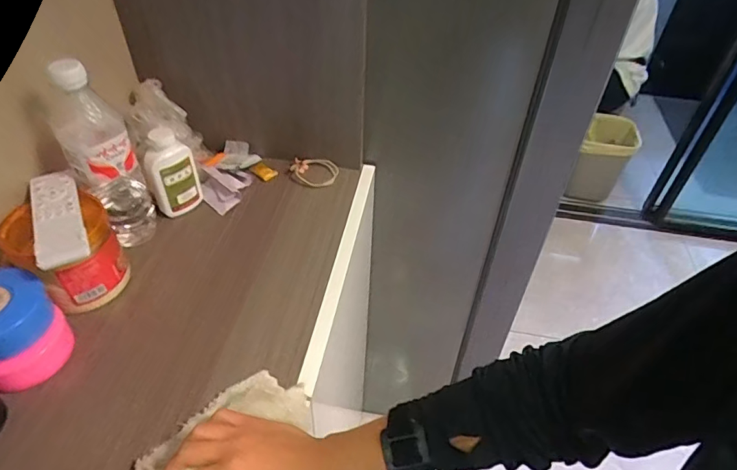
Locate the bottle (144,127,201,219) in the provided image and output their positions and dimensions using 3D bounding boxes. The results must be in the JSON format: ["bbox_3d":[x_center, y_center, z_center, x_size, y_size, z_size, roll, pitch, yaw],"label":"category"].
[{"bbox_3d":[-0.254,-0.077,0.639,0.060,0.125,0.032,-18,48,-19],"label":"bottle"}]

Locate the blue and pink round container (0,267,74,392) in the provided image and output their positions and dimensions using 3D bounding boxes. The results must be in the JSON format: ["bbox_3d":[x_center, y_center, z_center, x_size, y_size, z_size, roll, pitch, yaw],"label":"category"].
[{"bbox_3d":[-0.345,0.091,0.473,0.080,0.085,0.082,1,44,-1],"label":"blue and pink round container"}]

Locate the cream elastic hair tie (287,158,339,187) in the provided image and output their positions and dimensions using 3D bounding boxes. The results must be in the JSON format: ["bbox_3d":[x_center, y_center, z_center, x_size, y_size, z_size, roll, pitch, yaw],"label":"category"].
[{"bbox_3d":[-0.082,-0.097,0.747,0.069,0.020,0.053,16,46,14],"label":"cream elastic hair tie"}]

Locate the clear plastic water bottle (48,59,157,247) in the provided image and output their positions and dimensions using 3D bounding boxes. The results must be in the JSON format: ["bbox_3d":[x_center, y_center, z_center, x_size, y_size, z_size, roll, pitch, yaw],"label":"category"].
[{"bbox_3d":[-0.301,-0.082,0.561,0.068,0.238,0.057,-22,49,-22],"label":"clear plastic water bottle"}]

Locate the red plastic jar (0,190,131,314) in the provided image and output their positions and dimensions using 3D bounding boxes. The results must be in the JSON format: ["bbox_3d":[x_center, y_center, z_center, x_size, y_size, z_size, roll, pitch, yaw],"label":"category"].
[{"bbox_3d":[-0.333,0.028,0.536,0.100,0.098,0.093,1,44,-1],"label":"red plastic jar"}]

